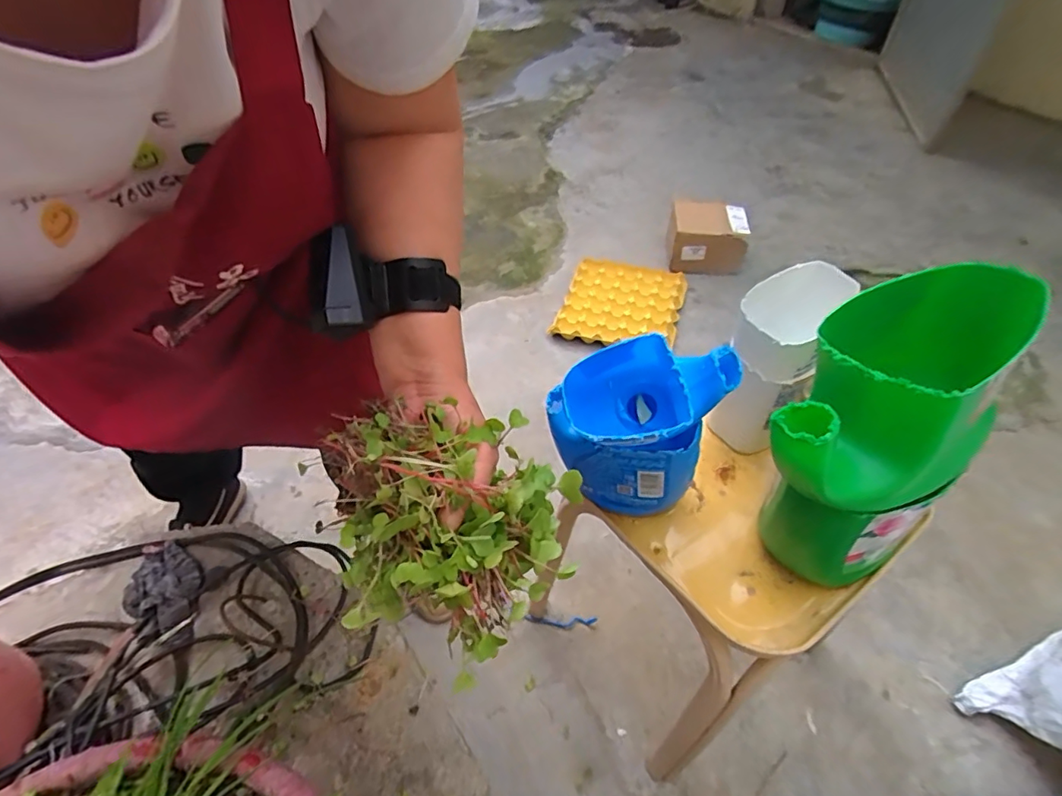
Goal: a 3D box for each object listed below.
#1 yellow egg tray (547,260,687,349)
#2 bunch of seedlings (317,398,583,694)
[{"bbox_3d":[0.223,-0.236,1.344,0.291,0.055,0.297,13,53,15],"label":"yellow egg tray"},{"bbox_3d":[-0.055,0.086,0.324,0.148,0.117,0.110,7,52,10],"label":"bunch of seedlings"}]

